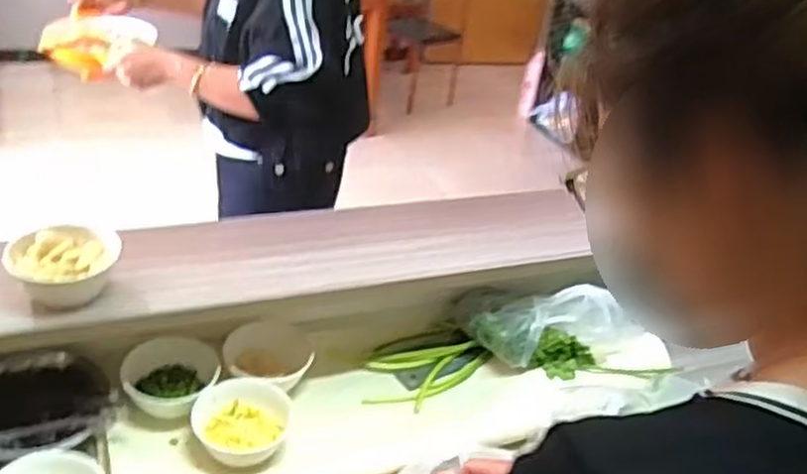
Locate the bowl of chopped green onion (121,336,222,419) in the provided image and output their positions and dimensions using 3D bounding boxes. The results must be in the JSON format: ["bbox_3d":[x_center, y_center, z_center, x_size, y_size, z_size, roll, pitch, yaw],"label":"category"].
[{"bbox_3d":[-0.305,0.178,0.994,0.120,0.055,0.106,-13,40,-27],"label":"bowl of chopped green onion"}]

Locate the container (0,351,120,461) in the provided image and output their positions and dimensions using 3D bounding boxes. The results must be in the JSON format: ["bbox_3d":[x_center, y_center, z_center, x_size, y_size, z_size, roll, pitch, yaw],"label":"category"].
[{"bbox_3d":[-0.449,0.221,0.929,0.186,0.060,0.160,-4,37,-16],"label":"container"}]

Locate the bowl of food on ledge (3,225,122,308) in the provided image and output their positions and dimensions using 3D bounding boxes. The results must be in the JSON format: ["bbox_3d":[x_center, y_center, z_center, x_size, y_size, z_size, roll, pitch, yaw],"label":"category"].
[{"bbox_3d":[-0.404,0.038,0.905,0.123,0.065,0.098,-14,40,-28],"label":"bowl of food on ledge"}]

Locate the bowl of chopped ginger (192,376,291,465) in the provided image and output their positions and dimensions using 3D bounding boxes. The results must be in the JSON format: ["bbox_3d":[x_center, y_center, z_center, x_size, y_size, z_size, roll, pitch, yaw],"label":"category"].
[{"bbox_3d":[-0.203,0.239,0.956,0.120,0.050,0.105,6,35,-2],"label":"bowl of chopped ginger"}]

